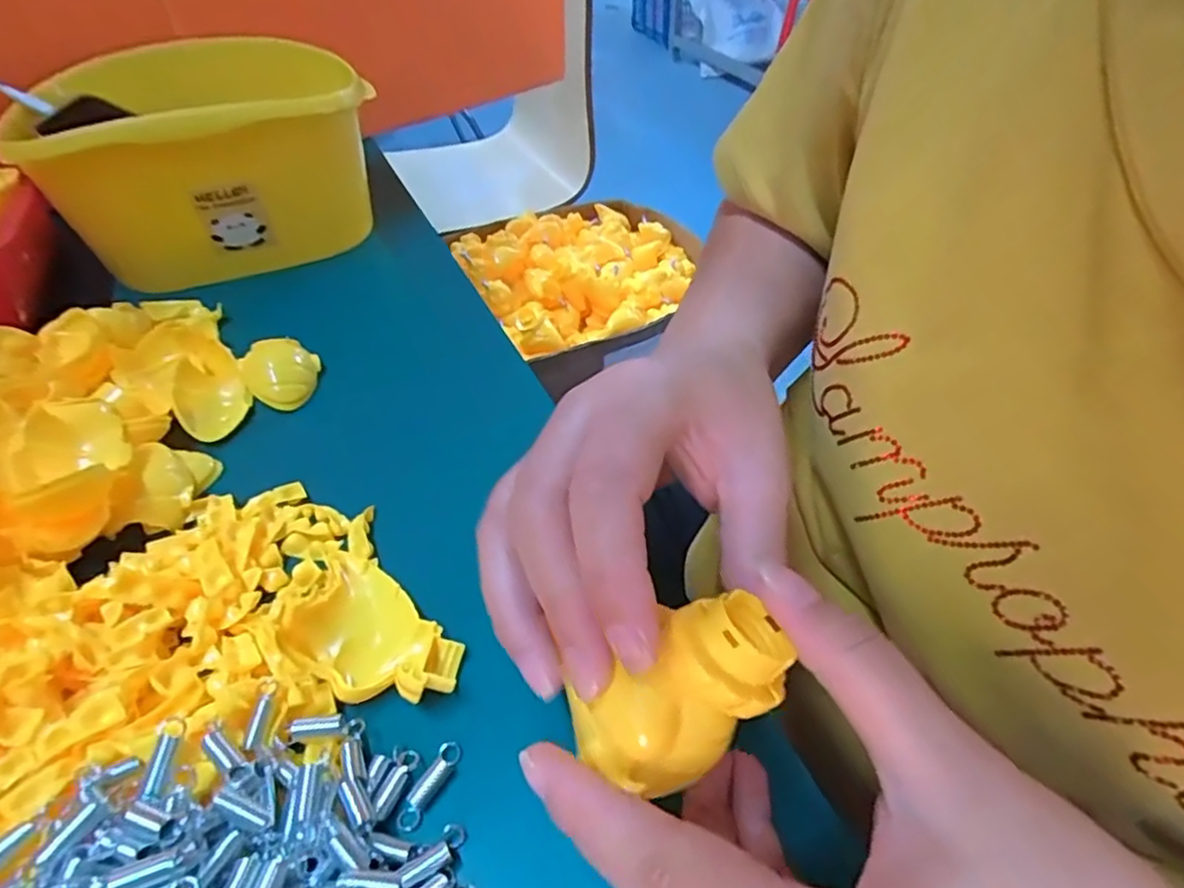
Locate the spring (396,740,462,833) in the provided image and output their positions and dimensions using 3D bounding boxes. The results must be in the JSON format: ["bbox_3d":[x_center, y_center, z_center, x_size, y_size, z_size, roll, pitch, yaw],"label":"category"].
[{"bbox_3d":[-0.053,0.111,0.212,0.006,0.008,0.028,22,50,22],"label":"spring"}]

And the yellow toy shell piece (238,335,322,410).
[{"bbox_3d":[-0.168,-0.040,0.353,0.038,0.019,0.039,-1,45,1],"label":"yellow toy shell piece"}]

